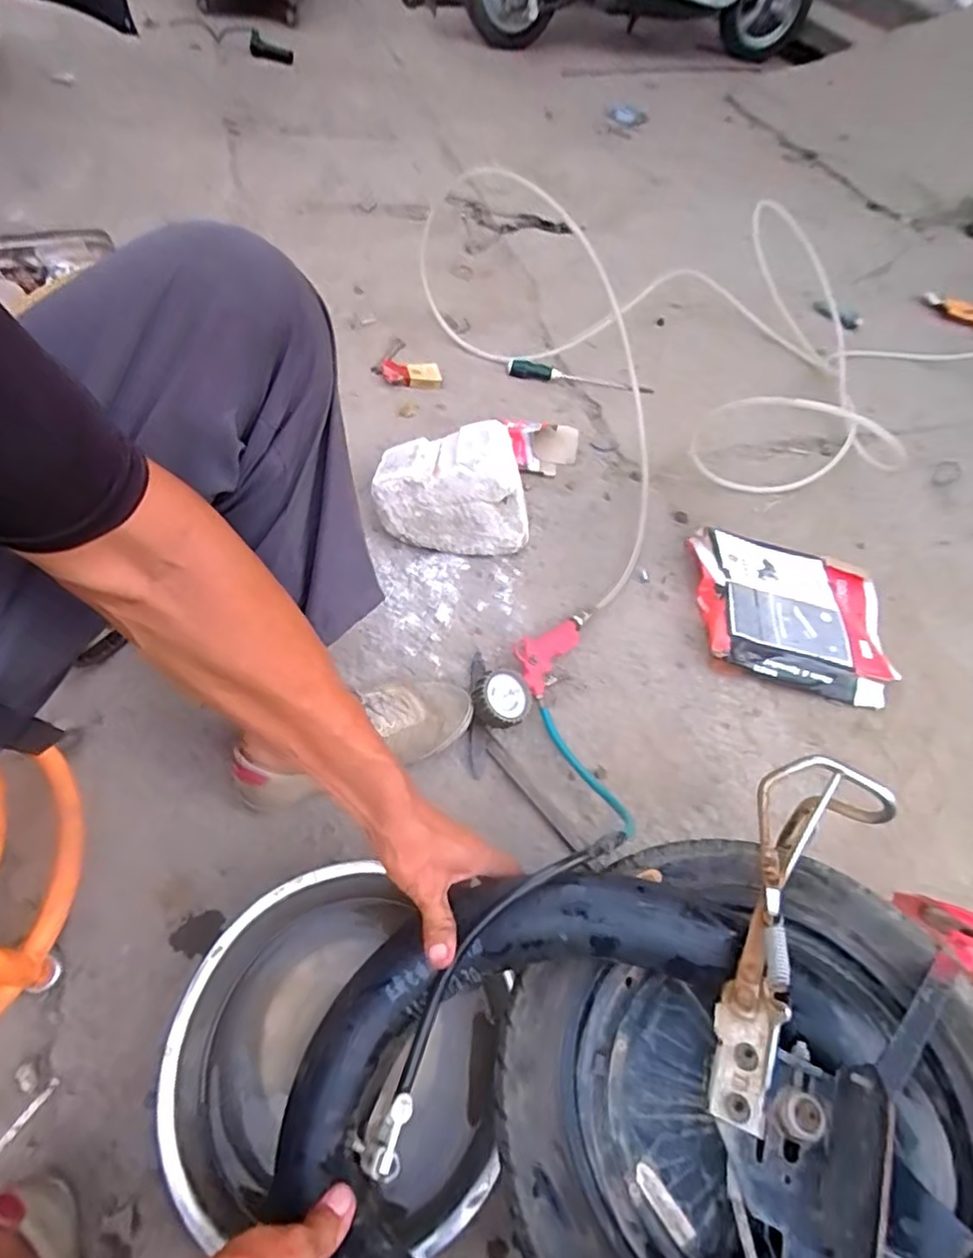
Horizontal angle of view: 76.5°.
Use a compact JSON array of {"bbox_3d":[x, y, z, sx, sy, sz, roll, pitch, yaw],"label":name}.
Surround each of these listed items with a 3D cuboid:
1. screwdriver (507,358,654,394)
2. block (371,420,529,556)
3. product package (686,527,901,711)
[{"bbox_3d":[0.184,-0.492,1.222,0.286,0.029,0.038,15,55,1],"label":"screwdriver"},{"bbox_3d":[-0.043,-0.219,0.926,0.227,0.140,0.186,10,56,-2],"label":"block"},{"bbox_3d":[0.459,-0.026,0.927,0.297,0.045,0.272,9,55,-4],"label":"product package"}]

